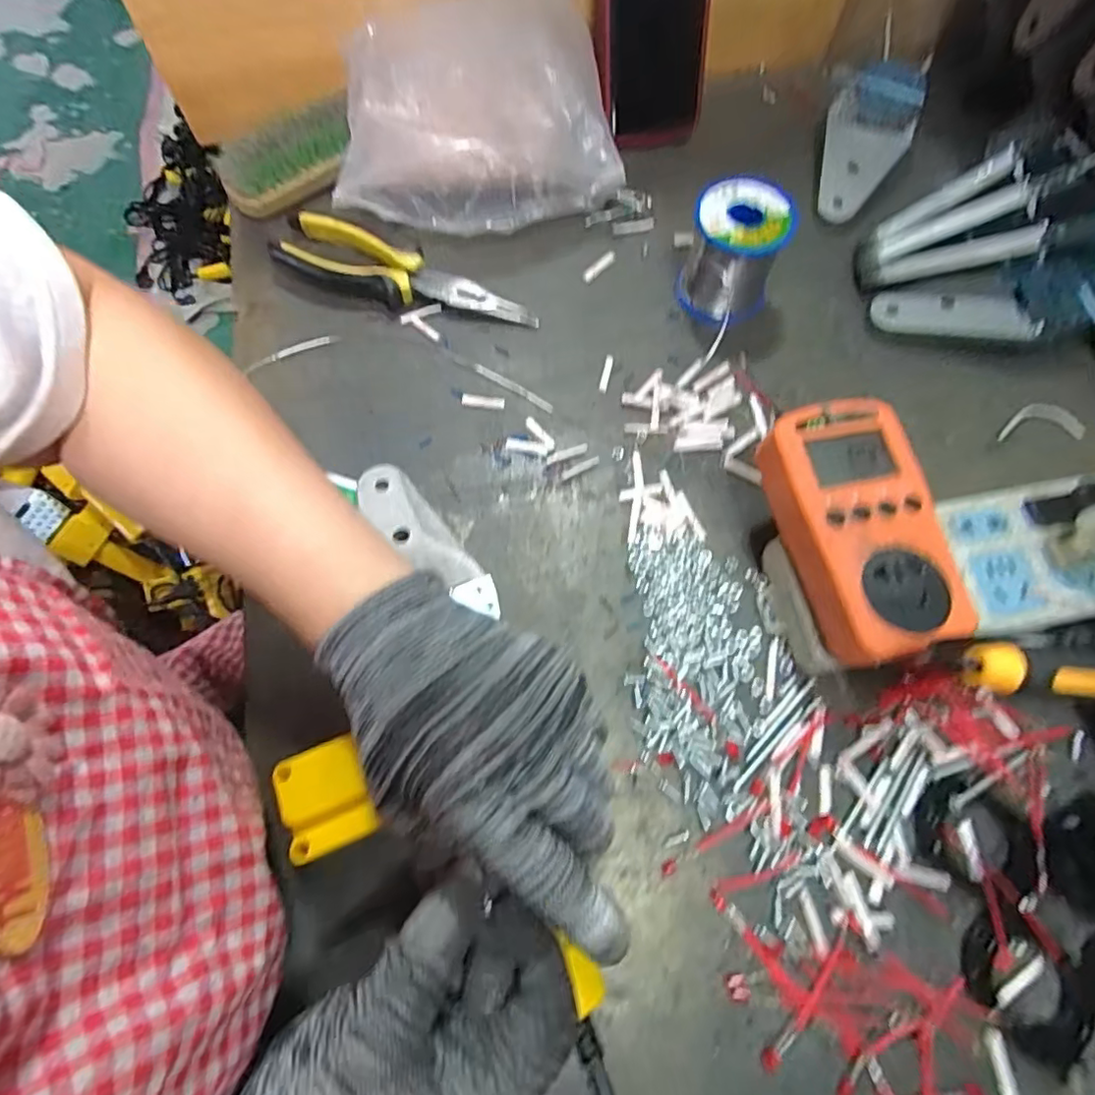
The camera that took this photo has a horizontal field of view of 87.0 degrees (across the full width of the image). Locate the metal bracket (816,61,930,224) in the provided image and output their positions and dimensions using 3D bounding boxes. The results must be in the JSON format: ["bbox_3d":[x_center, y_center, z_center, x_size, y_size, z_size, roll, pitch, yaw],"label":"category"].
[{"bbox_3d":[0.259,-0.332,0.468,0.065,0.028,0.159,20,69,8],"label":"metal bracket"}]

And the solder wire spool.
[{"bbox_3d":[0.130,-0.206,0.403,0.062,0.065,0.059,0,68,0],"label":"solder wire spool"}]

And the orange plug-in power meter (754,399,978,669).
[{"bbox_3d":[0.156,-0.010,0.289,0.072,0.026,0.126,-12,69,-6],"label":"orange plug-in power meter"}]

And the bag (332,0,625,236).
[{"bbox_3d":[-0.052,-0.311,0.425,0.199,0.092,0.132,-7,68,-3],"label":"bag"}]

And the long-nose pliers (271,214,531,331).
[{"bbox_3d":[-0.102,-0.190,0.411,0.184,0.027,0.044,20,69,8],"label":"long-nose pliers"}]

